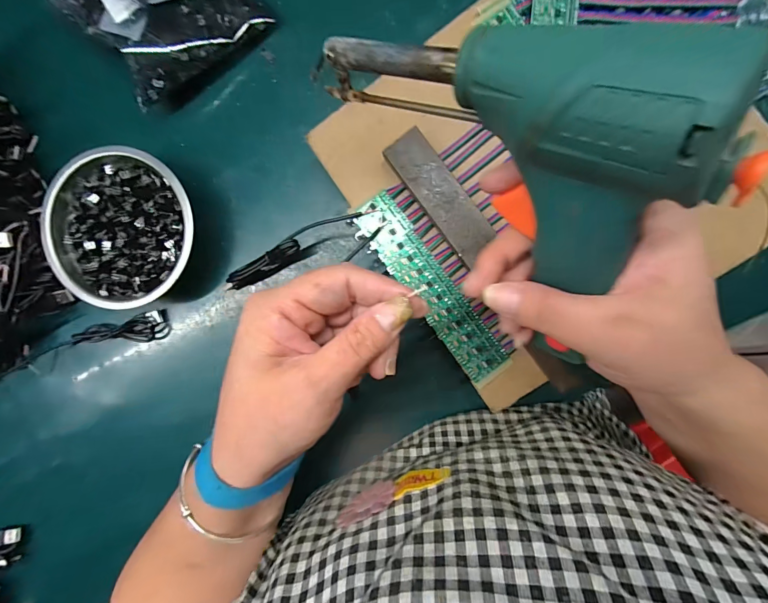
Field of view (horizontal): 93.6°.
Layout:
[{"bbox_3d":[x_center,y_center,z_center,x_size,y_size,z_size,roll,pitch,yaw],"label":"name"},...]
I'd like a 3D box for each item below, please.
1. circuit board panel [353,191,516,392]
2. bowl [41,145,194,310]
[{"bbox_3d":[0.034,-0.010,0.269,0.034,0.006,0.157,-37,90,5],"label":"circuit board panel"},{"bbox_3d":[-0.220,-0.061,0.314,0.129,0.040,0.126,0,93,4],"label":"bowl"}]

